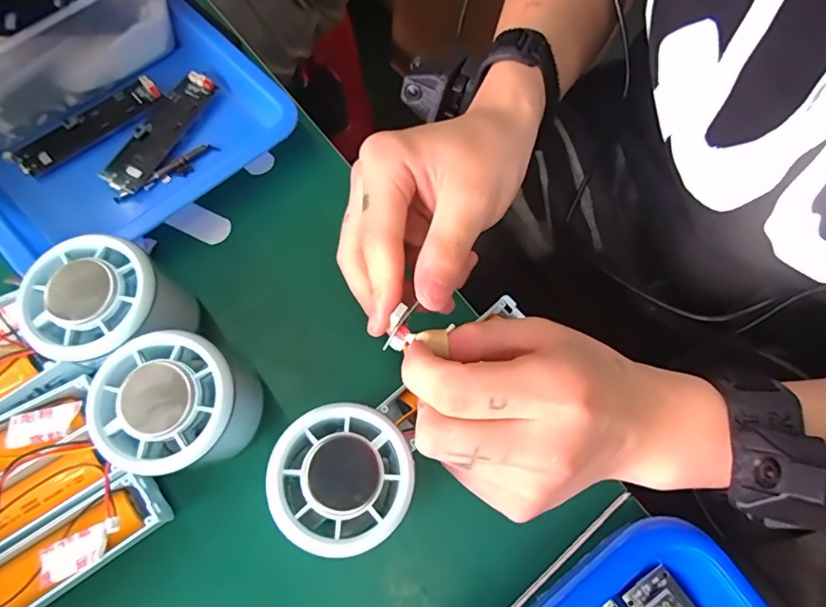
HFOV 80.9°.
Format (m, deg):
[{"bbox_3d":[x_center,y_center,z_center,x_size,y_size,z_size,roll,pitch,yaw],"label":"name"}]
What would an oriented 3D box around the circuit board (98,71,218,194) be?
[{"bbox_3d":[-0.155,-0.107,0.298,0.024,0.006,0.091,27,70,6],"label":"circuit board"}]

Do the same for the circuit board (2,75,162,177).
[{"bbox_3d":[-0.200,-0.110,0.298,0.092,0.007,0.022,-40,77,-16],"label":"circuit board"}]

